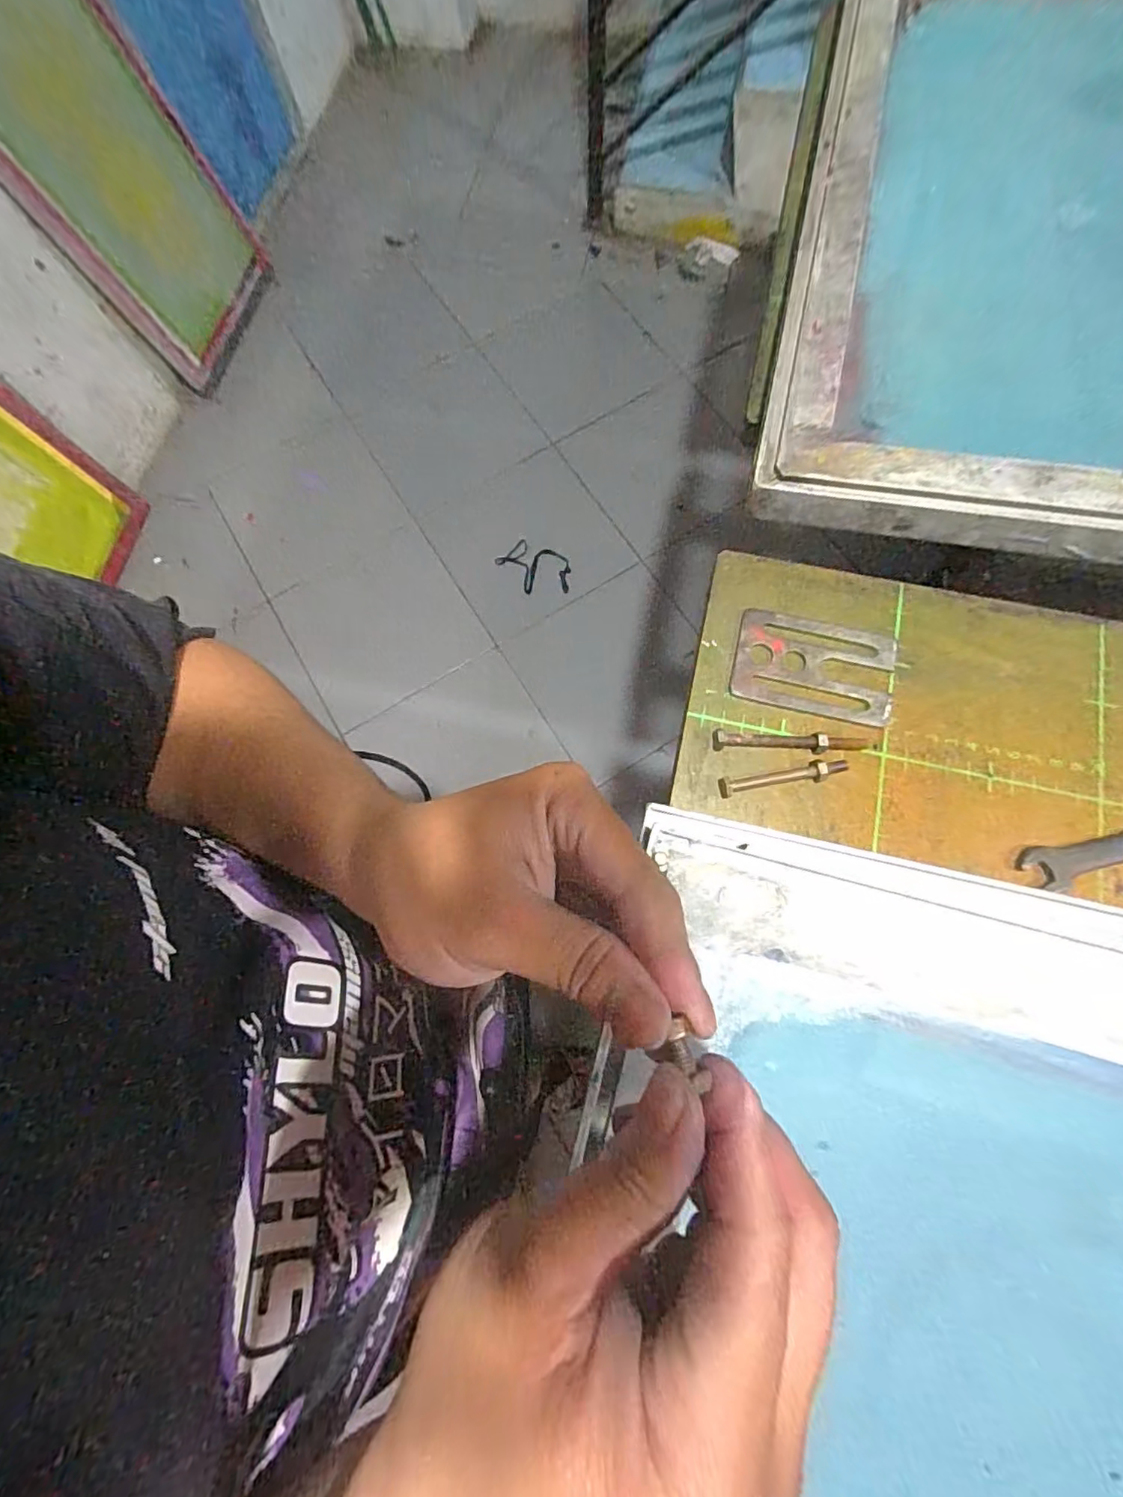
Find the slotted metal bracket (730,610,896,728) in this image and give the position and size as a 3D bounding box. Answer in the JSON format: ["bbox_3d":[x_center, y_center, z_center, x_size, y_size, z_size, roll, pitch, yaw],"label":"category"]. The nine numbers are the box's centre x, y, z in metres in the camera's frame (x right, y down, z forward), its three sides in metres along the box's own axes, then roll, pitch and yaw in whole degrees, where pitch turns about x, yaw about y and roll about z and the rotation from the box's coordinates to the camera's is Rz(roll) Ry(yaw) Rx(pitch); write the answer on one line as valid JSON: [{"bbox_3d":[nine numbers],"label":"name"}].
[{"bbox_3d":[0.131,-0.042,0.299,0.080,0.006,0.052,13,76,6],"label":"slotted metal bracket"}]

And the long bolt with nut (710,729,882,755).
[{"bbox_3d":[0.117,-0.003,0.287,0.080,0.010,0.010,4,75,3],"label":"long bolt with nut"}]

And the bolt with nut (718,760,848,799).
[{"bbox_3d":[0.111,0.014,0.282,0.064,0.012,0.009,-11,75,-1],"label":"bolt with nut"}]

